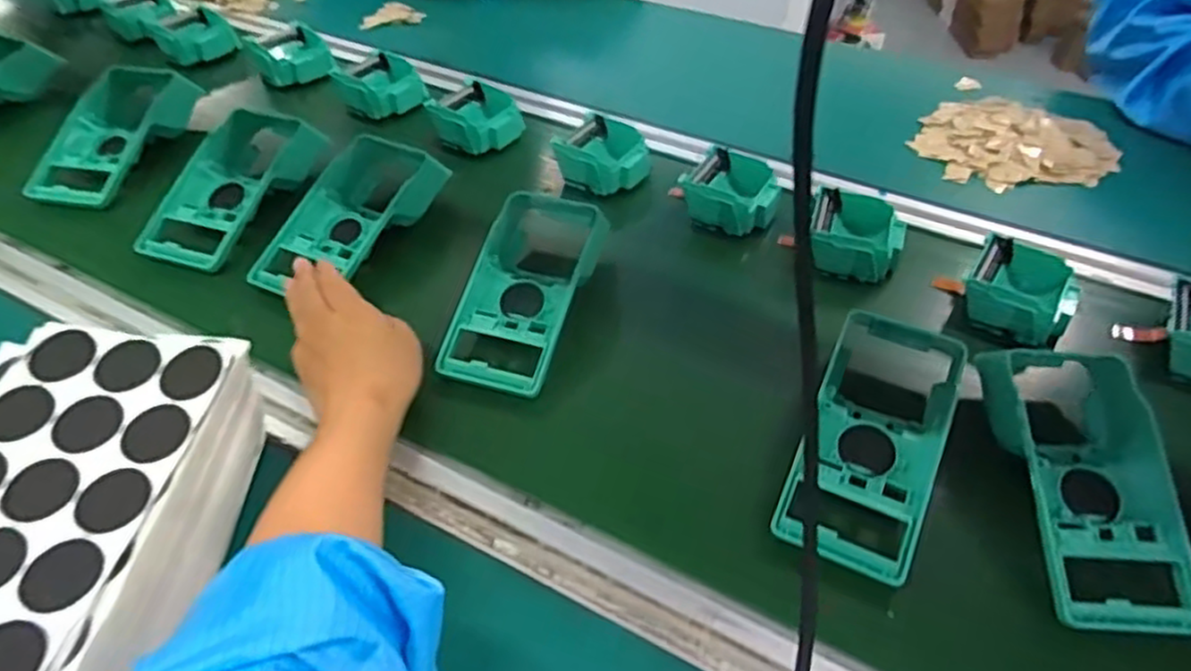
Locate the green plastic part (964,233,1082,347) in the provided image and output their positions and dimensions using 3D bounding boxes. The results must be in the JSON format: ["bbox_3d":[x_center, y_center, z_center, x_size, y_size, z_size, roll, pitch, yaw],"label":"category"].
[{"bbox_3d":[0.339,-0.034,0.570,0.083,0.041,0.093,32,55,27],"label":"green plastic part"}]

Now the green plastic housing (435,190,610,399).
[{"bbox_3d":[-0.053,-0.037,0.558,0.088,0.053,0.176,12,49,12],"label":"green plastic housing"}]

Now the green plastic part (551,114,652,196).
[{"bbox_3d":[0.008,-0.176,0.697,0.090,0.034,0.081,26,53,23],"label":"green plastic part"}]

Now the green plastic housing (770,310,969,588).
[{"bbox_3d":[0.186,0.058,0.471,0.084,0.048,0.201,20,51,18],"label":"green plastic housing"}]

